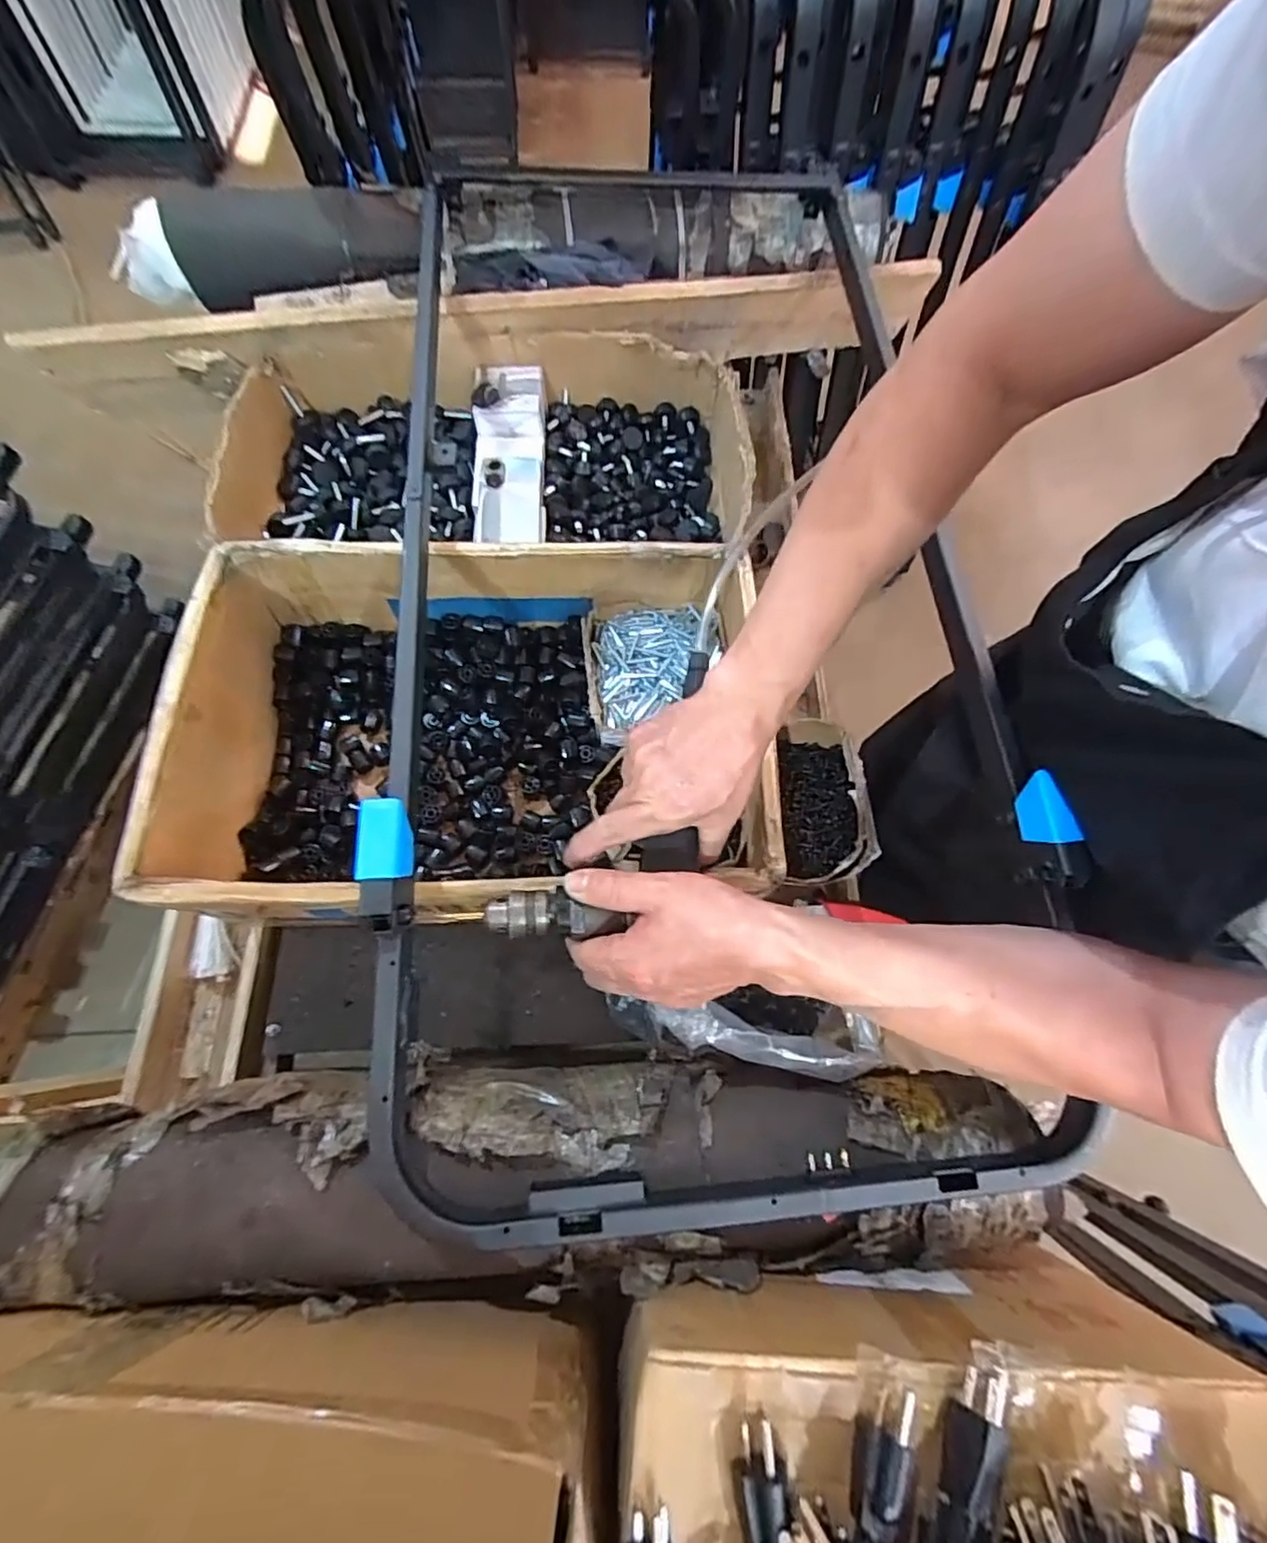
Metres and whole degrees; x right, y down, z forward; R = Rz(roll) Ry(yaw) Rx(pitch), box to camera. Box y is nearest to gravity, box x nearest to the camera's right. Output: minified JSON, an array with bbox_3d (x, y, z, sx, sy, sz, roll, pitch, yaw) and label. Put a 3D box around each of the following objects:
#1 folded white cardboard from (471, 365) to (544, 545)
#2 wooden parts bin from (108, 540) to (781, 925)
[{"bbox_3d":[-0.153,-0.377,0.745,0.092,0.059,0.271,-1,70,-2],"label":"folded white cardboard"},{"bbox_3d":[-0.143,-0.037,0.600,0.506,0.172,0.337,-2,70,-2],"label":"wooden parts bin"}]

